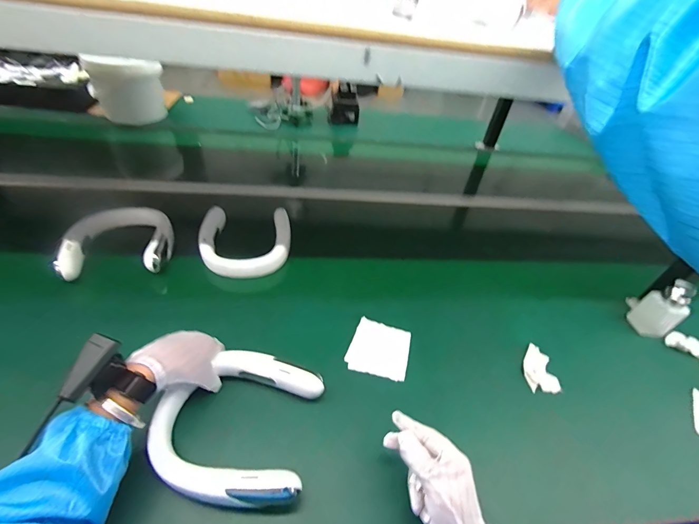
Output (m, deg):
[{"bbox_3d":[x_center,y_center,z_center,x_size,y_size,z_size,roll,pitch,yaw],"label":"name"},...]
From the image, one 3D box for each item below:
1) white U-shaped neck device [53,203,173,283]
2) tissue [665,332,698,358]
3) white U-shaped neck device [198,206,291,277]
[{"bbox_3d":[-0.469,-0.043,0.690,0.192,0.066,0.185,-3,43,-14],"label":"white U-shaped neck device"},{"bbox_3d":[0.664,0.166,0.661,0.043,0.026,0.062,-19,48,-28],"label":"tissue"},{"bbox_3d":[-0.228,-0.047,0.741,0.185,0.058,0.188,3,42,-7],"label":"white U-shaped neck device"}]

